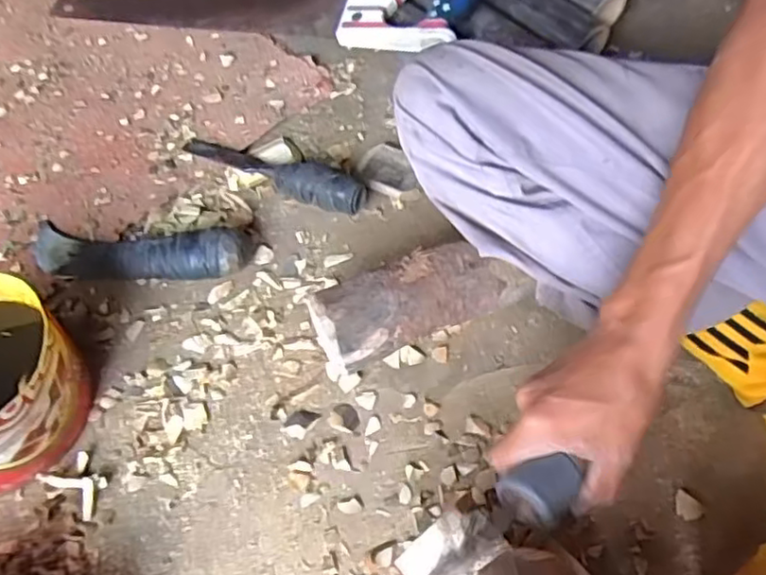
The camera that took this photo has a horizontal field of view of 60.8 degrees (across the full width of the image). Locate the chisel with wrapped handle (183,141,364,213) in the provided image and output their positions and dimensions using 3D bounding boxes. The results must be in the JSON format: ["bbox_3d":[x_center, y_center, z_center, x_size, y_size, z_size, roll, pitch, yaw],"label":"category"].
[{"bbox_3d":[-0.109,-0.119,0.636,0.200,0.039,0.033,26,63,15],"label":"chisel with wrapped handle"}]

